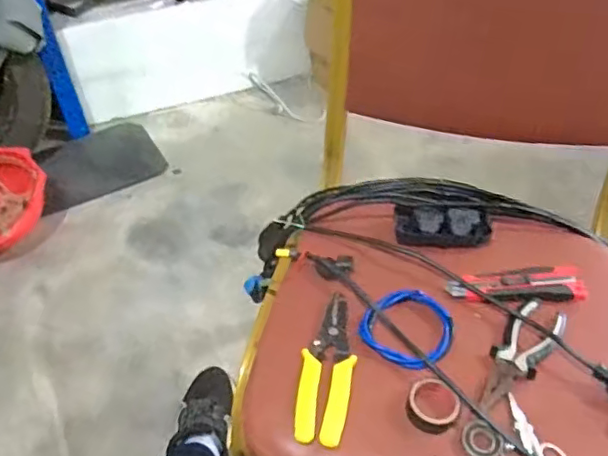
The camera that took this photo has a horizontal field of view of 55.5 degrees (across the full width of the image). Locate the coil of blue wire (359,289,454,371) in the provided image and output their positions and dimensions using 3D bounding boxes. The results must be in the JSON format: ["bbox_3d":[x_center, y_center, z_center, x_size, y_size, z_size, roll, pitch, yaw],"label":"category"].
[{"bbox_3d":[0.106,0.099,0.585,0.087,0.014,0.086,-1,47,1],"label":"coil of blue wire"}]

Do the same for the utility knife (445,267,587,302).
[{"bbox_3d":[0.227,0.059,0.618,0.140,0.015,0.043,1,47,2],"label":"utility knife"}]

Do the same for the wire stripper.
[{"bbox_3d":[0.025,0.132,0.559,0.048,0.007,0.156,7,48,8],"label":"wire stripper"}]

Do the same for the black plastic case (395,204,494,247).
[{"bbox_3d":[0.162,-0.002,0.676,0.107,0.018,0.048,5,47,6],"label":"black plastic case"}]

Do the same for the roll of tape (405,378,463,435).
[{"bbox_3d":[0.116,0.159,0.519,0.045,0.016,0.044,-1,47,1],"label":"roll of tape"}]

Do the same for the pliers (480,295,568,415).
[{"bbox_3d":[0.206,0.124,0.562,0.047,0.015,0.141,32,55,27],"label":"pliers"}]

